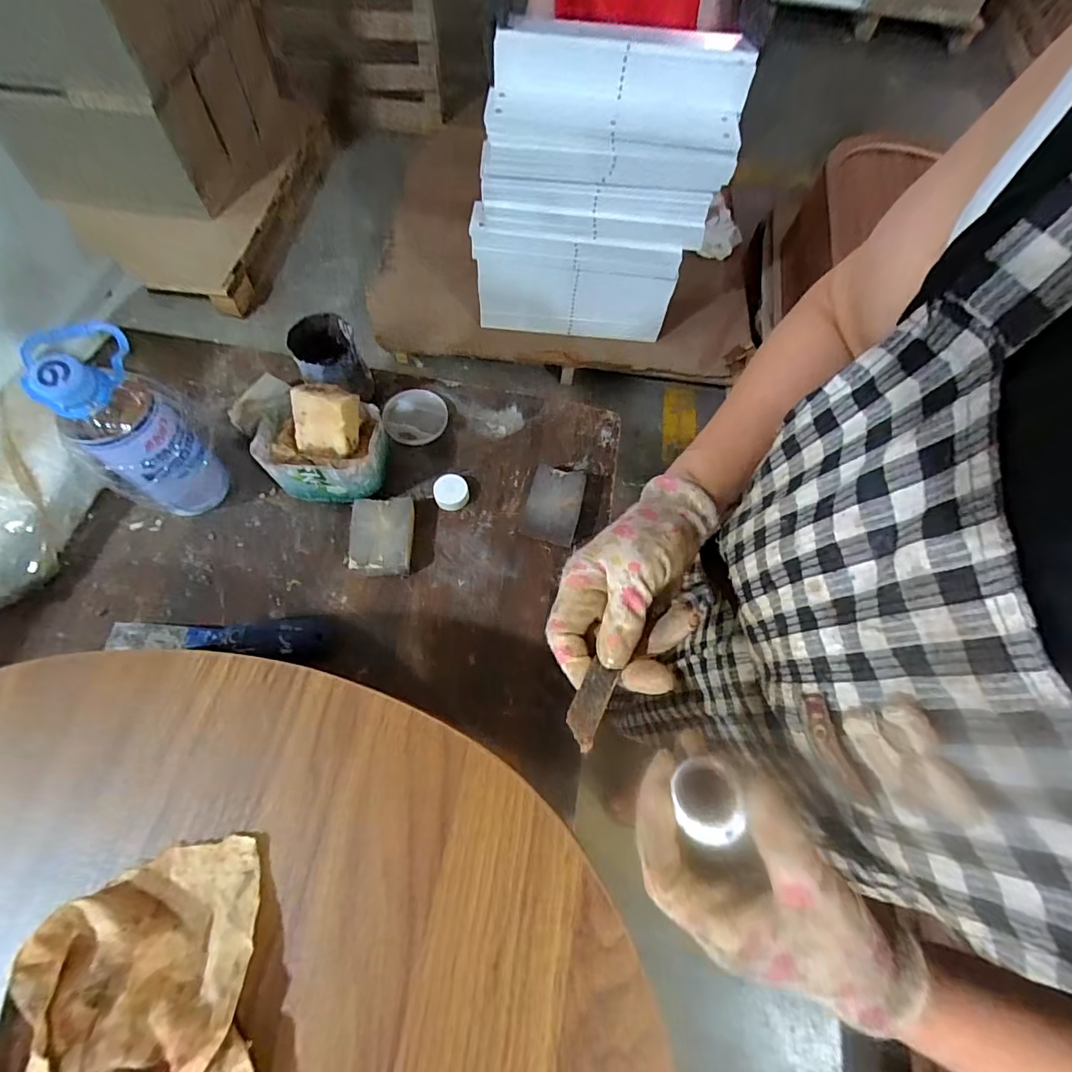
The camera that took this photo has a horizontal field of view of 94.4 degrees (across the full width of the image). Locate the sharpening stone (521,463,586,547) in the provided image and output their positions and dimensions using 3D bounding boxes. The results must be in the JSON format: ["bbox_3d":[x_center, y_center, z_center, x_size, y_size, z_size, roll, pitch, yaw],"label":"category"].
[{"bbox_3d":[0.018,-0.031,0.482,0.049,0.019,0.070,14,81,8],"label":"sharpening stone"}]

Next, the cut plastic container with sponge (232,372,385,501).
[{"bbox_3d":[-0.195,-0.082,0.449,0.117,0.103,0.082,9,66,0],"label":"cut plastic container with sponge"}]

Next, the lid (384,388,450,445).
[{"bbox_3d":[-0.127,-0.125,0.522,0.064,0.014,0.062,1,66,-3],"label":"lid"}]

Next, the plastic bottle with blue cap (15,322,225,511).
[{"bbox_3d":[-0.324,-0.088,0.408,0.074,0.165,0.086,-17,68,-11],"label":"plastic bottle with blue cap"}]

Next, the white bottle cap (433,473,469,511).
[{"bbox_3d":[-0.083,-0.043,0.487,0.033,0.016,0.034,1,66,-3],"label":"white bottle cap"}]

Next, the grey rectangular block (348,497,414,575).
[{"bbox_3d":[-0.140,0.003,0.456,0.053,0.028,0.069,-1,66,-4],"label":"grey rectangular block"}]

